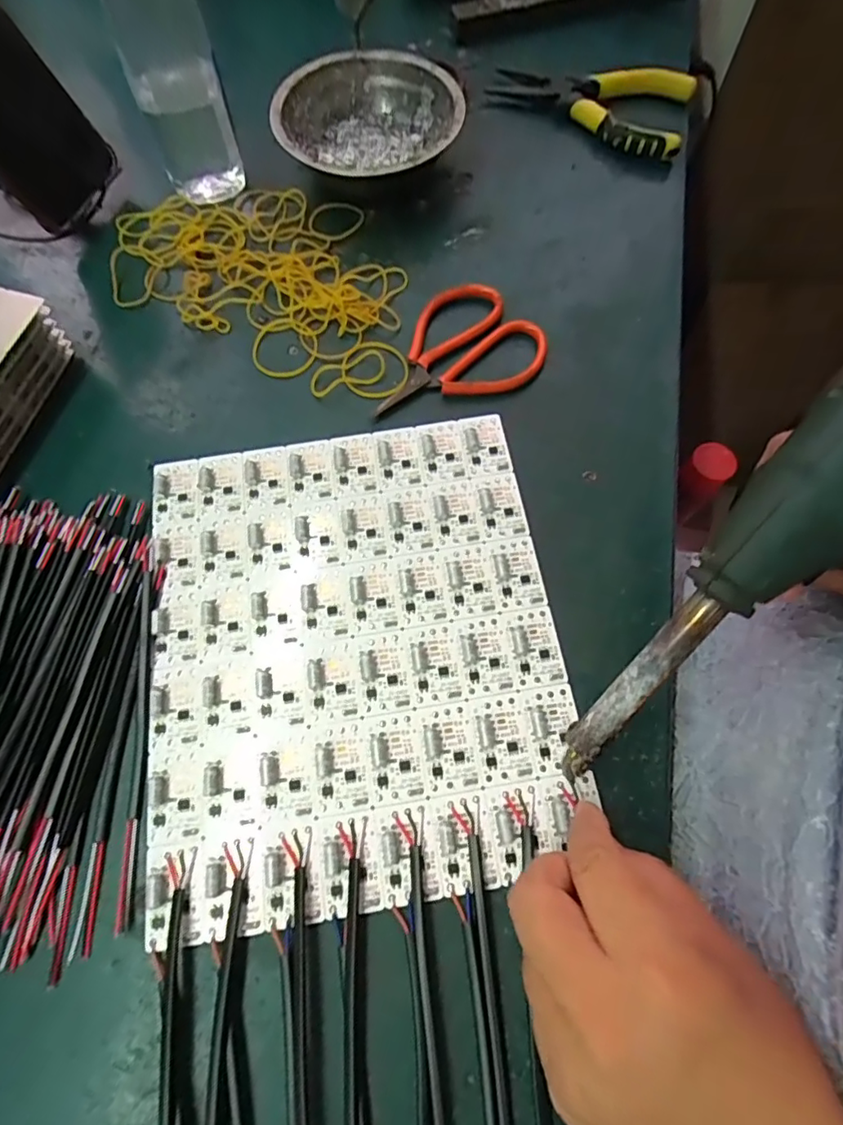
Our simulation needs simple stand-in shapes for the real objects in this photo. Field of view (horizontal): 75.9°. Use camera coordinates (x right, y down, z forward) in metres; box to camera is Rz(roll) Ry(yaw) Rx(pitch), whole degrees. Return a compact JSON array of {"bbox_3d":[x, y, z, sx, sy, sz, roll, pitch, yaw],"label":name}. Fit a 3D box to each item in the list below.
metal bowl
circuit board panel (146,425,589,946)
[{"bbox_3d":[-0.035,-0.293,0.373,0.121,0.043,0.121,0,69,-1],"label":"metal bowl"},{"bbox_3d":[-0.034,0.037,0.274,0.197,0.008,0.236,-8,70,-4],"label":"circuit board panel"}]

